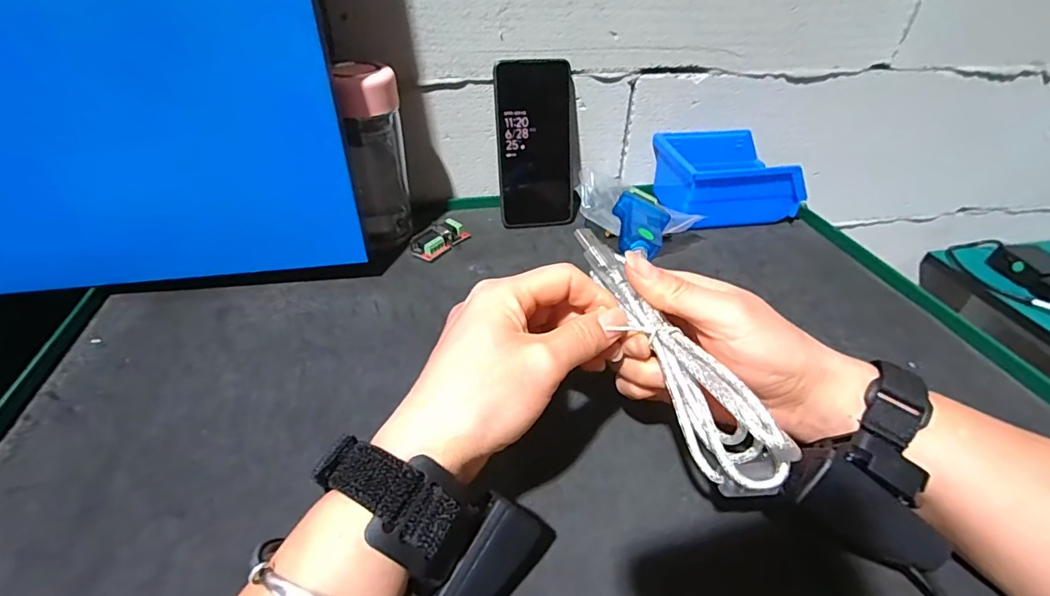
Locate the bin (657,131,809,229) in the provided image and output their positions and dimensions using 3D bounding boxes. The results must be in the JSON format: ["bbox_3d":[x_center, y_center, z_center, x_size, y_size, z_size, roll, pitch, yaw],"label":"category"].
[{"bbox_3d":[0.221,-0.132,0.550,0.136,0.067,0.108,-4,38,-8],"label":"bin"}]

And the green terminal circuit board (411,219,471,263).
[{"bbox_3d":[-0.086,-0.059,0.494,0.030,0.018,0.059,24,43,27],"label":"green terminal circuit board"}]

